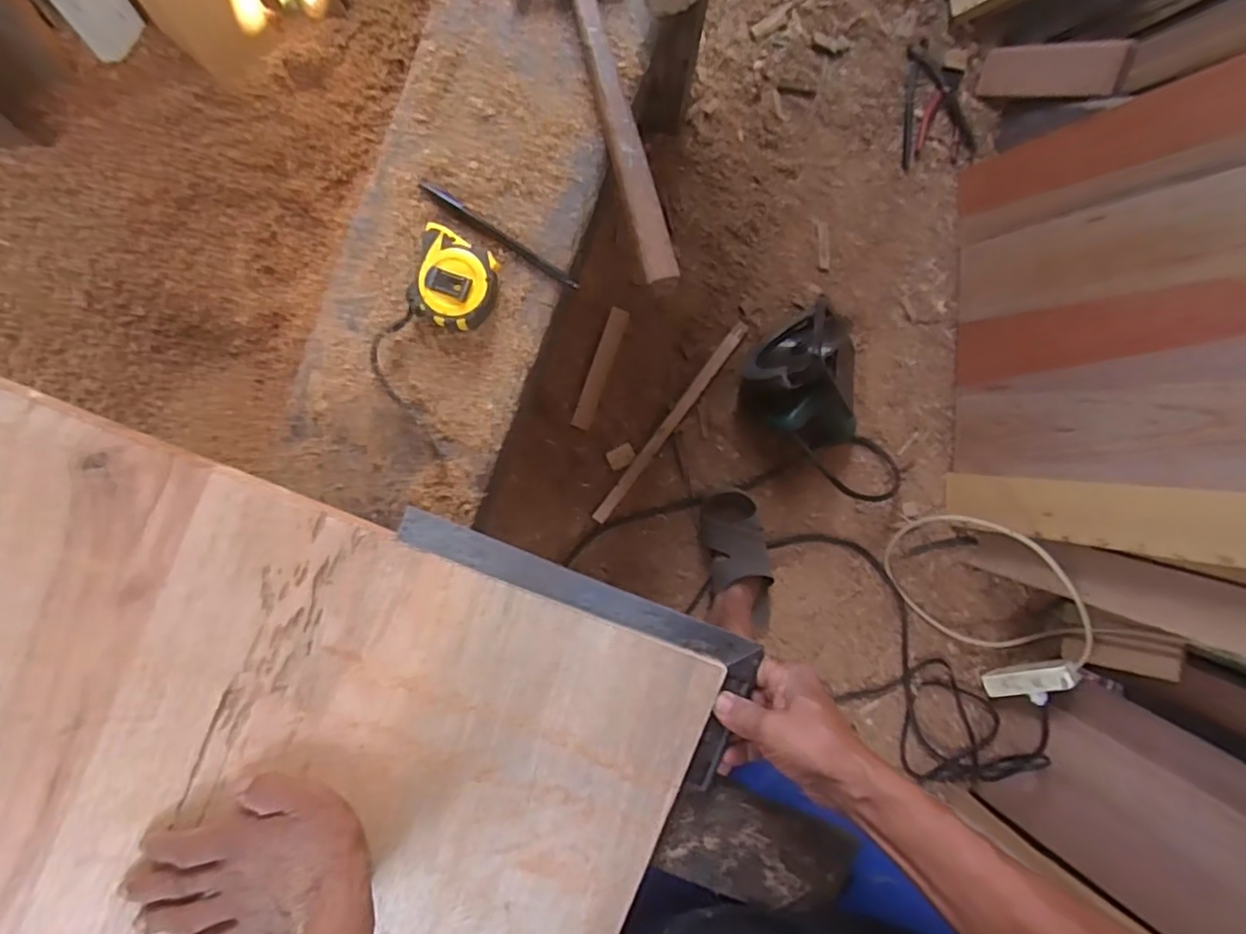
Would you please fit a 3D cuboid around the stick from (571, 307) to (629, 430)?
[{"bbox_3d":[-0.041,-0.177,1.179,0.032,0.014,0.222,20,91,-7],"label":"stick"}]

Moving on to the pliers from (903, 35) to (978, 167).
[{"bbox_3d":[0.570,-0.667,1.187,0.127,0.025,0.214,-5,94,-5],"label":"pliers"}]

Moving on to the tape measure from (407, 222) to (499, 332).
[{"bbox_3d":[-0.135,-0.149,0.527,0.065,0.033,0.074,18,92,-7],"label":"tape measure"}]

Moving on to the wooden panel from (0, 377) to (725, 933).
[{"bbox_3d":[-0.338,0.334,0.482,0.645,0.016,0.645,22,88,-4],"label":"wooden panel"}]

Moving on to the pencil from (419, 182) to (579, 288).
[{"bbox_3d":[-0.103,-0.193,0.547,0.150,0.006,0.010,33,90,-7],"label":"pencil"}]

